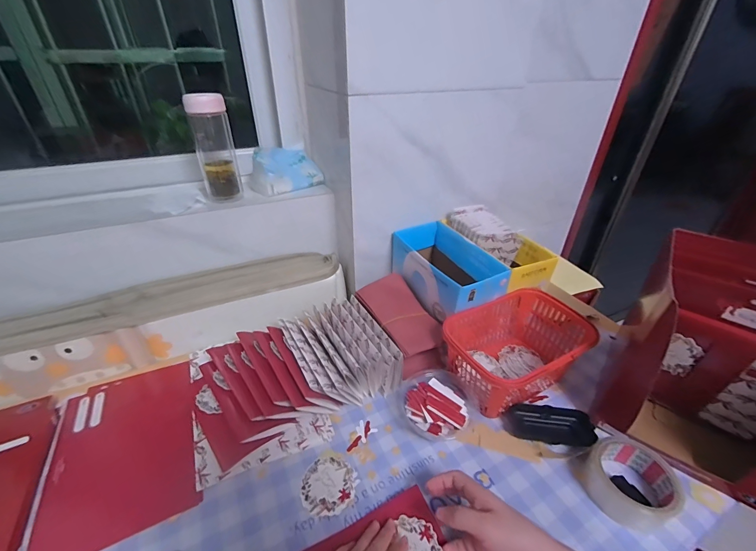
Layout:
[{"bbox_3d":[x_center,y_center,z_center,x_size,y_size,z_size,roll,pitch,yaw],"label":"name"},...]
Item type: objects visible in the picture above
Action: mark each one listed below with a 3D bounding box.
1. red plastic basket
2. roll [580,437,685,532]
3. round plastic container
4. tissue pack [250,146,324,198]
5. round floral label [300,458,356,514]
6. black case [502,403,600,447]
[{"bbox_3d":[0.222,0.126,0.561,0.228,0.111,0.152,-14,36,-20],"label":"red plastic basket"},{"bbox_3d":[0.313,0.258,0.427,0.092,0.042,0.092,0,34,0],"label":"roll"},{"bbox_3d":[0.091,0.198,0.523,0.110,0.037,0.115,1,34,0],"label":"round plastic container"},{"bbox_3d":[-0.191,-0.224,0.709,0.137,0.073,0.084,-21,39,-29],"label":"tissue pack"},{"bbox_3d":[-0.065,0.271,0.442,0.069,0.004,0.068,0,34,0],"label":"round floral label"},{"bbox_3d":[0.251,0.219,0.506,0.118,0.032,0.044,7,34,10],"label":"black case"}]

